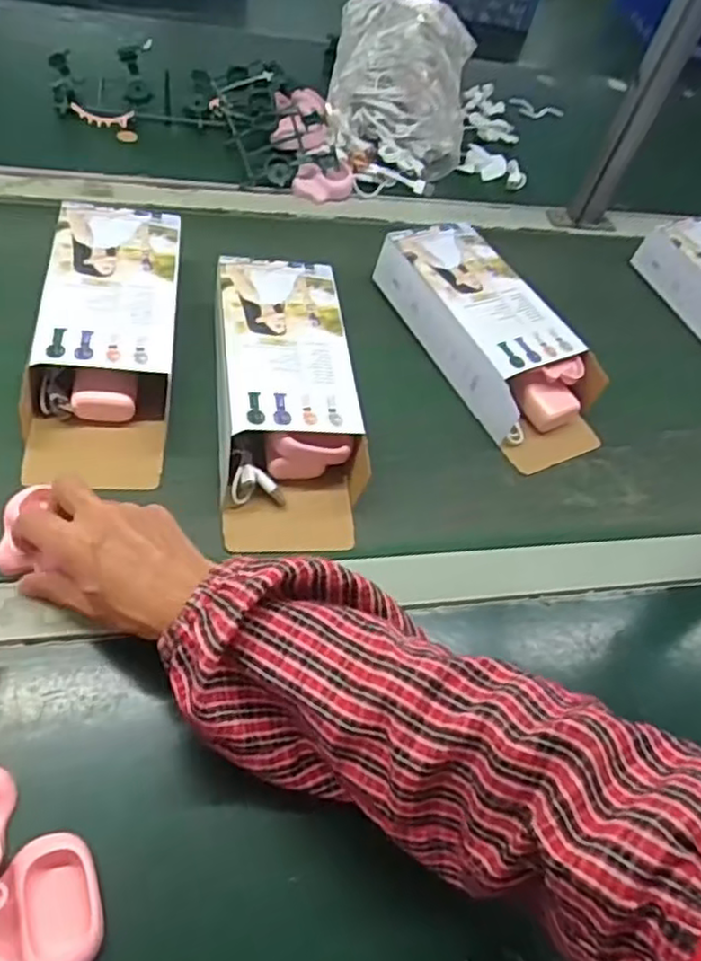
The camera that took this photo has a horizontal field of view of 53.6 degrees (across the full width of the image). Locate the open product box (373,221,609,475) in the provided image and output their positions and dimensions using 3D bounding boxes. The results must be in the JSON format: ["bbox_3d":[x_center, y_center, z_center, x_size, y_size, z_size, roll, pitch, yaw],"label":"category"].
[{"bbox_3d":[0.130,-0.132,0.631,0.111,0.063,0.252,-24,63,-18],"label":"open product box"}]

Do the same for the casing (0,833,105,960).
[{"bbox_3d":[-0.146,0.210,0.343,0.039,0.015,0.061,-17,61,-15],"label":"casing"}]

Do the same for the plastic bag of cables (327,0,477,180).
[{"bbox_3d":[0.062,-0.488,0.827,0.155,0.090,0.273,6,58,-1],"label":"plastic bag of cables"}]

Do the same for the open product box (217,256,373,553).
[{"bbox_3d":[-0.049,-0.070,0.549,0.104,0.071,0.252,-3,58,-6],"label":"open product box"}]

